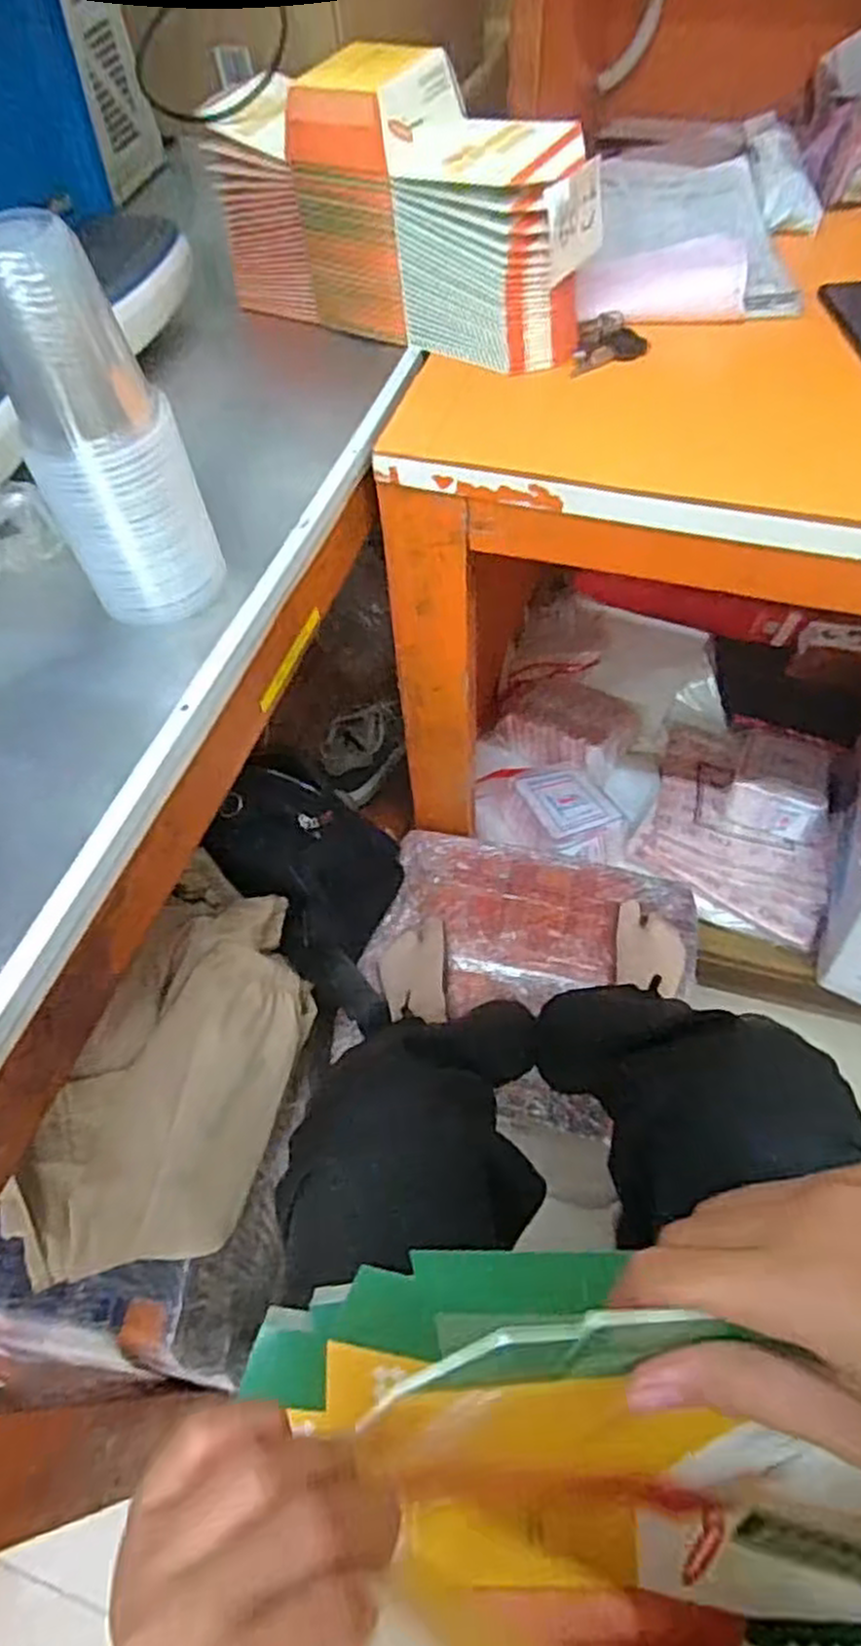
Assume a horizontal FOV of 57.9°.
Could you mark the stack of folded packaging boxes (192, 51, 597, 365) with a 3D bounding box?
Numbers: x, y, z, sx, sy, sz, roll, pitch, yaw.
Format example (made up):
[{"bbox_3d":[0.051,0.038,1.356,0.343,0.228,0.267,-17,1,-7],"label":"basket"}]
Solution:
[{"bbox_3d":[-0.031,-0.525,0.669,0.345,0.176,0.088,24,61,19],"label":"stack of folded packaging boxes"}]

